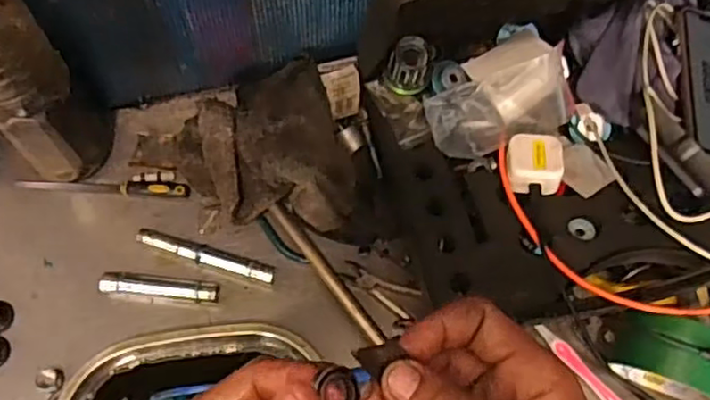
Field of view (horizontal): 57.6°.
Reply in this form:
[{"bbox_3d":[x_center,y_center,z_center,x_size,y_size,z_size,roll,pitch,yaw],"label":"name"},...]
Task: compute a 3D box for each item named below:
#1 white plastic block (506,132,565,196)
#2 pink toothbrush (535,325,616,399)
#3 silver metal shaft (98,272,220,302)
[{"bbox_3d":[0.153,-0.031,0.552,0.044,0.023,0.052,5,67,0],"label":"white plastic block"},{"bbox_3d":[0.206,0.157,0.556,0.013,0.008,0.128,-39,73,-17],"label":"pink toothbrush"},{"bbox_3d":[-0.171,0.077,0.570,0.102,0.022,0.021,6,67,0],"label":"silver metal shaft"}]

